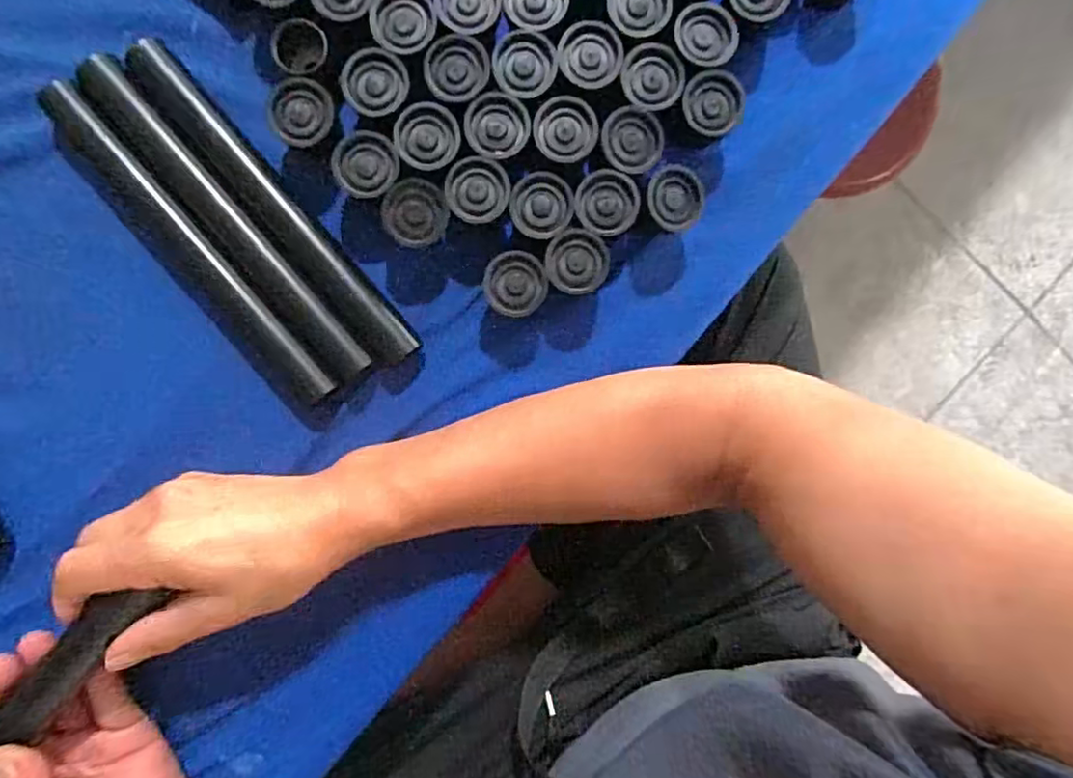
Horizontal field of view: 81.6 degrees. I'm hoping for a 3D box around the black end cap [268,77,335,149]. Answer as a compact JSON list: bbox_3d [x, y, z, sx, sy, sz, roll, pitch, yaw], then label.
[{"bbox_3d":[-0.127,-0.150,0.342,0.033,0.020,0.034,0,93,-3],"label":"black end cap"}]

